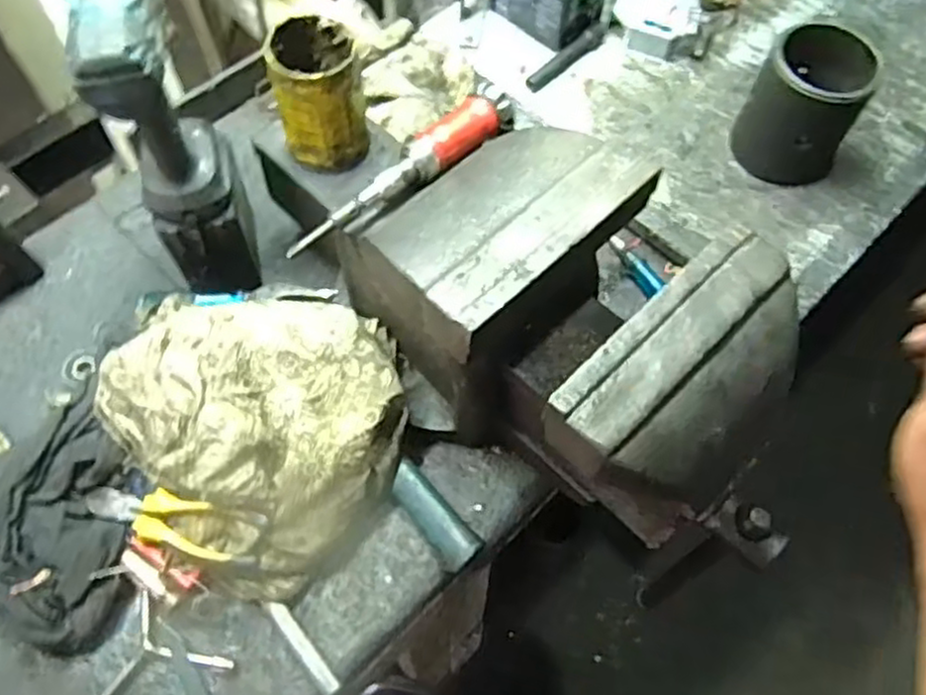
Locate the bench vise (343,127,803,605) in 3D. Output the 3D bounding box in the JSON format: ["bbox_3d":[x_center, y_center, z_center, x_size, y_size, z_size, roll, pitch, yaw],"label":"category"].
[{"bbox_3d":[0.077,0.000,0.608,0.377,0.253,0.189,40,68,17],"label":"bench vise"}]

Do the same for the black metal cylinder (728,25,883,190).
[{"bbox_3d":[0.373,-0.266,0.801,0.114,0.141,0.112,35,67,15],"label":"black metal cylinder"}]

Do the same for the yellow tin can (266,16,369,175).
[{"bbox_3d":[-0.125,-0.217,0.648,0.075,0.114,0.081,-7,63,-6],"label":"yellow tin can"}]

